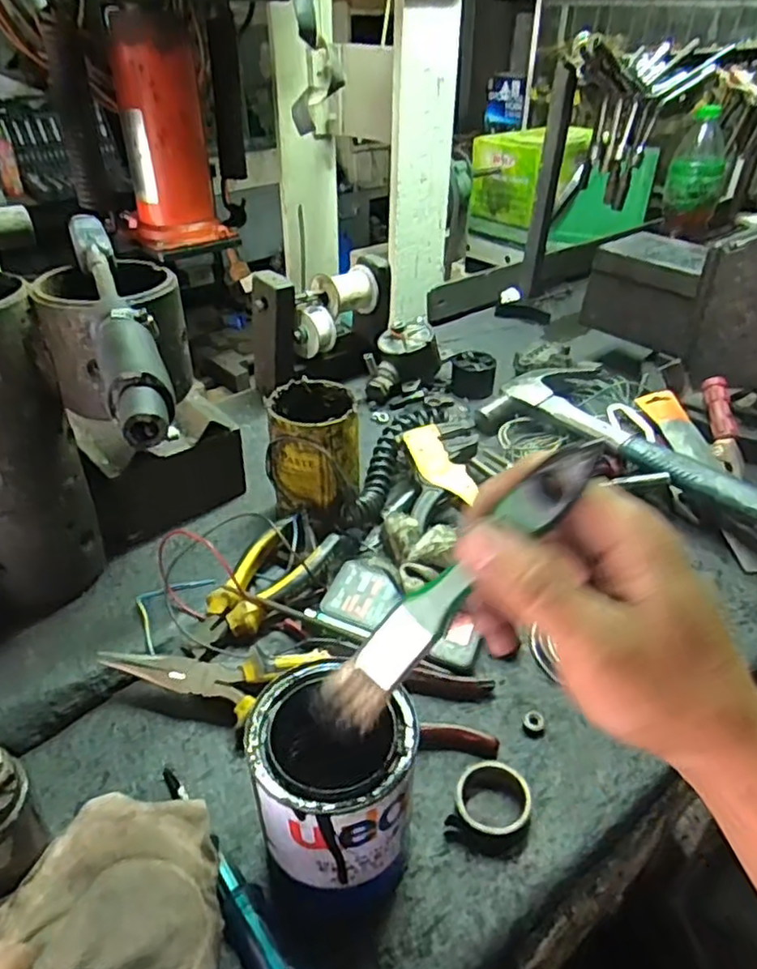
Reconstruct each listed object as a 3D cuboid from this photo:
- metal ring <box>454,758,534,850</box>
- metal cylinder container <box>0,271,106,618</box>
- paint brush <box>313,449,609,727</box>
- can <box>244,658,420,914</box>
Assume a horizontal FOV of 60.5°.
[{"bbox_3d":[0.068,0.187,0.382,0.046,0.019,0.046,-3,37,-6],"label":"metal ring"},{"bbox_3d":[-0.262,-0.023,0.452,0.088,0.224,0.083,-22,42,-29],"label":"metal cylinder container"},{"bbox_3d":[0.029,0.049,0.268,0.023,0.174,0.017,26,29,-23],"label":"paint brush"},{"bbox_3d":[-0.023,0.157,0.345,0.080,0.116,0.084,1,36,-1],"label":"can"}]

